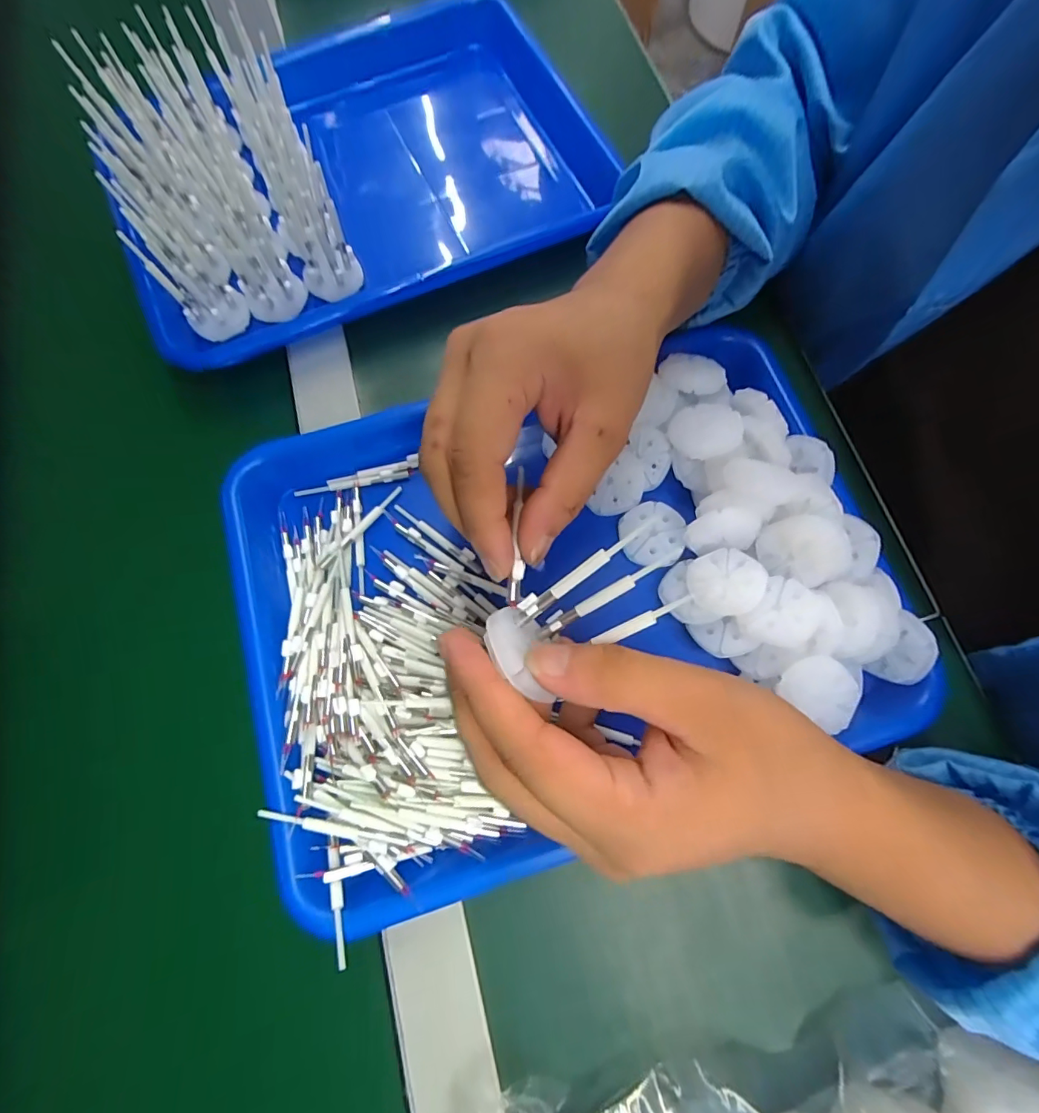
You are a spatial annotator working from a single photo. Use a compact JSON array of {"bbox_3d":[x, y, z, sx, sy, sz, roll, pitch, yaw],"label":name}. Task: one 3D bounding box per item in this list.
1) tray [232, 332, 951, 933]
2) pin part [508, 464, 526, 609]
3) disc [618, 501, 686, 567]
[{"bbox_3d":[0.021,0.012,0.256,0.324,0.038,0.242,-16,74,-5],"label":"tray"},{"bbox_3d":[-0.001,-0.009,0.202,0.006,0.009,0.064,1,61,0],"label":"pin part"},{"bbox_3d":[0.076,-0.014,0.278,0.036,0.005,0.037,0,73,0],"label":"disc"}]

